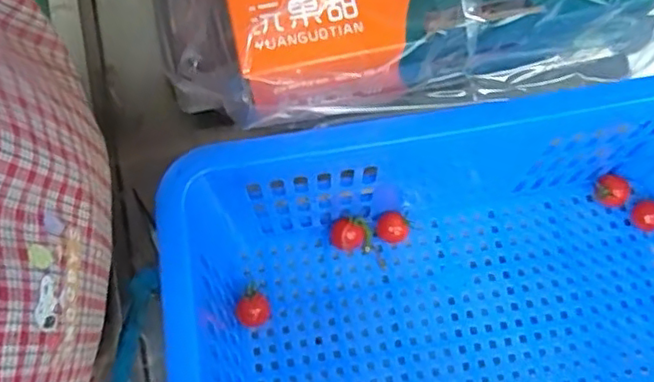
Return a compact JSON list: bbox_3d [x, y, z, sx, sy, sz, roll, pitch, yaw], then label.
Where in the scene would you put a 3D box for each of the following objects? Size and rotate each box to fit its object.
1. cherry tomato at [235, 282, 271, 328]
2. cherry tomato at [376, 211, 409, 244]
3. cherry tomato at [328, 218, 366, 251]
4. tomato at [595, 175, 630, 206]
[{"bbox_3d":[-0.059,0.095,0.499,0.025,0.025,0.027,0,77,0],"label":"cherry tomato"},{"bbox_3d":[0.054,0.031,0.522,0.026,0.020,0.023,28,78,6],"label":"cherry tomato"},{"bbox_3d":[0.017,0.037,0.519,0.028,0.018,0.024,18,78,4],"label":"cherry tomato"},{"bbox_3d":[0.240,-0.001,0.530,0.024,0.020,0.023,6,77,2],"label":"tomato"}]

